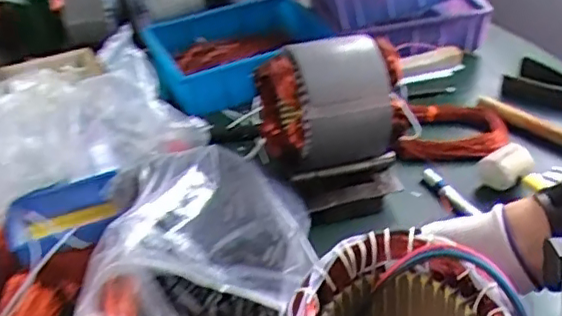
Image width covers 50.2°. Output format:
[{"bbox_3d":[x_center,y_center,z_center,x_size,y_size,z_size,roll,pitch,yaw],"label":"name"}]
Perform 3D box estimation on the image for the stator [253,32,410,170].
[{"bbox_3d":[0.066,-0.076,0.791,0.167,0.131,0.135,-10,39,-9],"label":"stator"}]

